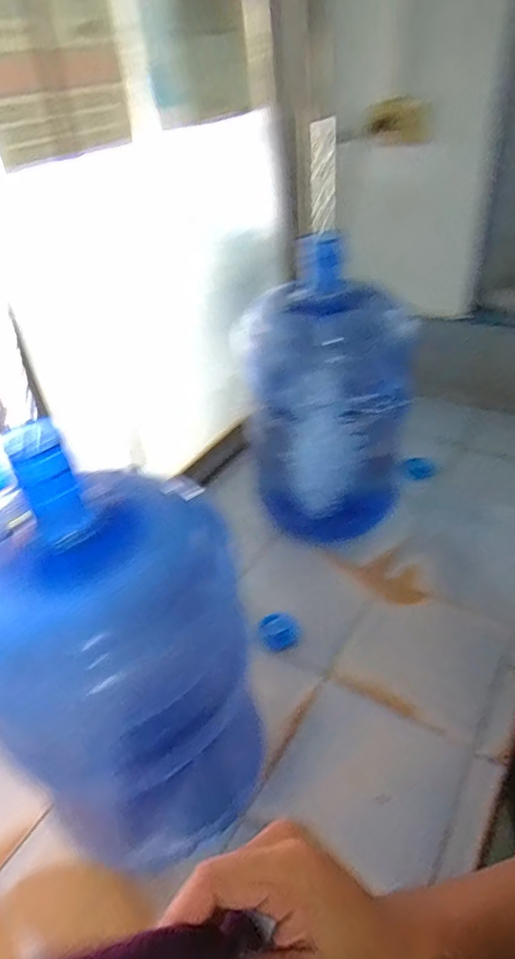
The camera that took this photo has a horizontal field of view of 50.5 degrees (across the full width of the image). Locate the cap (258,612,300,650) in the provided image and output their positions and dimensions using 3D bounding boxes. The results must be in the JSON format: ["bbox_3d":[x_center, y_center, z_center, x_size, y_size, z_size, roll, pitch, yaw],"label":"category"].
[{"bbox_3d":[0.032,0.221,0.802,0.056,0.024,0.053,-4,38,3],"label":"cap"}]

